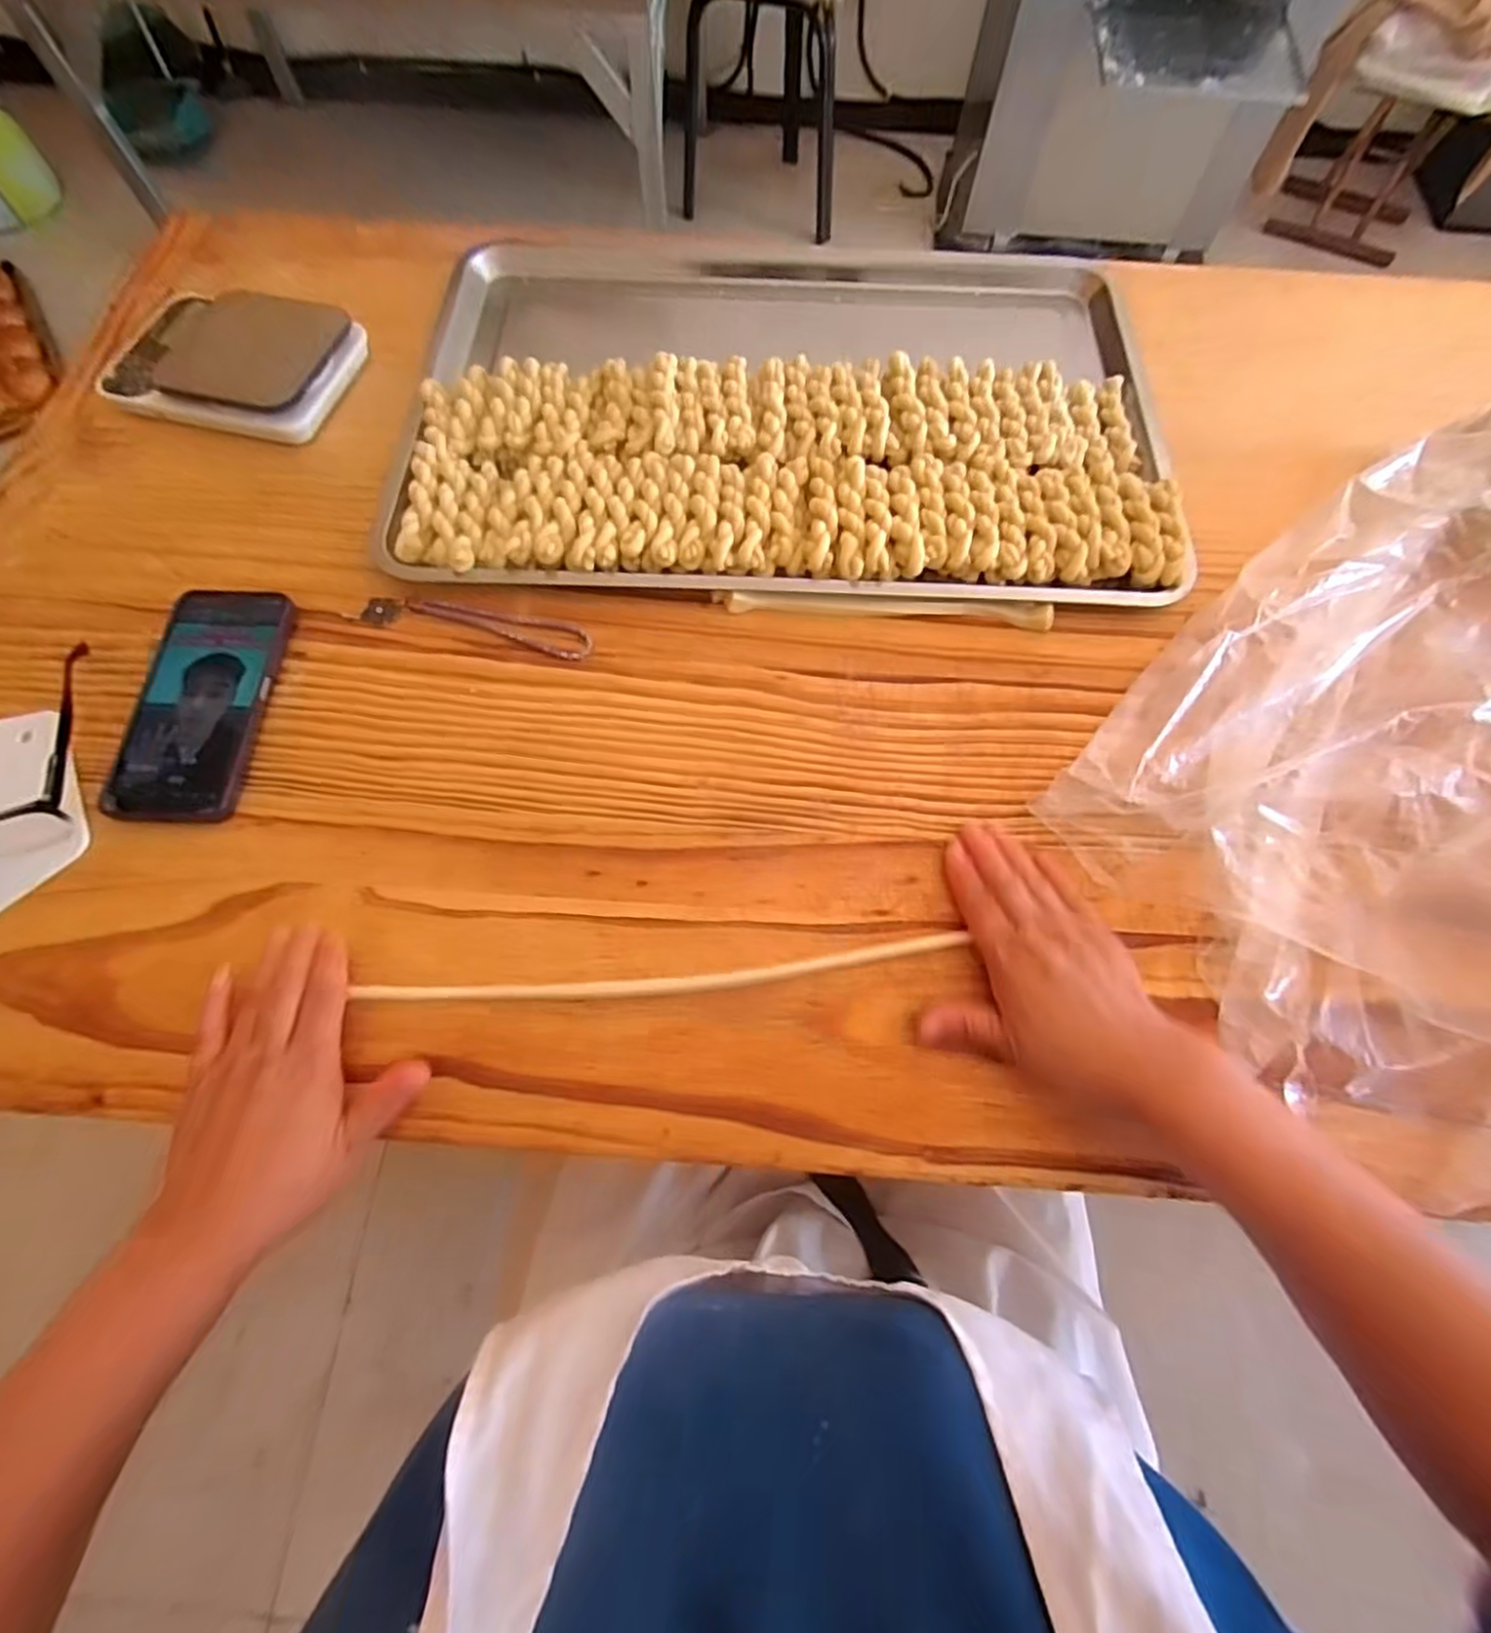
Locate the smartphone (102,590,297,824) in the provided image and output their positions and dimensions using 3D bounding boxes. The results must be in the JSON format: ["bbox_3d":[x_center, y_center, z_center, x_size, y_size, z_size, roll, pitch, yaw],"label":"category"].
[{"bbox_3d":[-0.341,-0.075,0.443,0.076,0.013,0.160,3,73,-1],"label":"smartphone"}]

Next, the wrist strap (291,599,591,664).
[{"bbox_3d":[-0.198,-0.134,0.479,0.191,0.004,0.030,12,67,3],"label":"wrist strap"}]

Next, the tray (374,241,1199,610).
[{"bbox_3d":[0.030,-0.330,0.548,0.554,0.044,0.378,2,68,2],"label":"tray"}]

